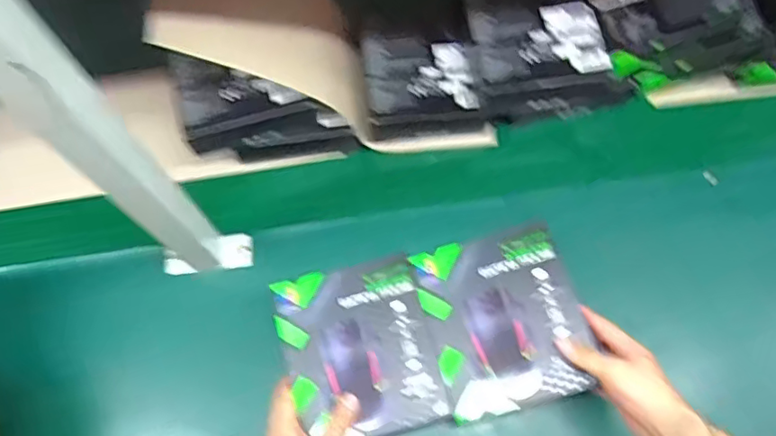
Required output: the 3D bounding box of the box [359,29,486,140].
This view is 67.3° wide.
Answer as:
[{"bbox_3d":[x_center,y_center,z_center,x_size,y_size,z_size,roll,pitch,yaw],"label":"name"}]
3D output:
[{"bbox_3d":[0.043,-0.177,0.759,0.140,0.044,0.132,-5,67,0],"label":"box"}]

